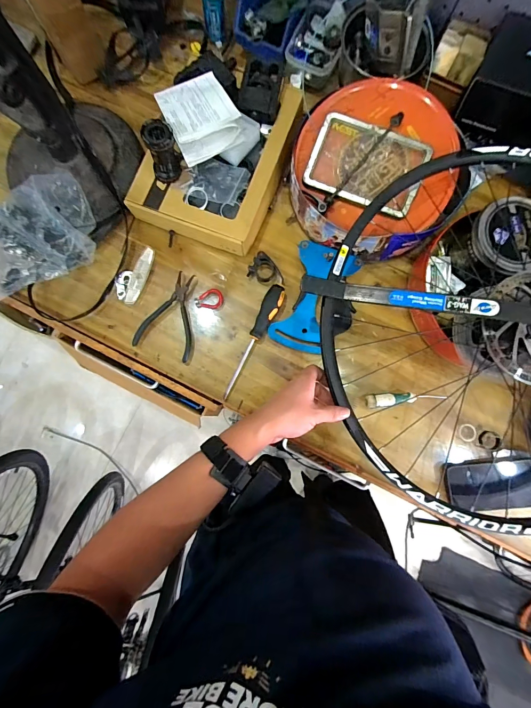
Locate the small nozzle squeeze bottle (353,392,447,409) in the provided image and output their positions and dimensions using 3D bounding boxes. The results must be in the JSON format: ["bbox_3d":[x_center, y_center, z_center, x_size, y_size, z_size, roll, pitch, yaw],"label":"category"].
[{"bbox_3d":[0.237,0.080,0.586,0.154,0.031,0.023,-5,83,-1],"label":"small nozzle squeeze bottle"}]

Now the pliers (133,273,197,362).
[{"bbox_3d":[-0.168,-0.075,0.601,0.104,0.023,0.155,17,83,1],"label":"pliers"}]

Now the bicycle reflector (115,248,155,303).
[{"bbox_3d":[-0.246,-0.149,0.613,0.050,0.026,0.109,22,83,2],"label":"bicycle reflector"}]

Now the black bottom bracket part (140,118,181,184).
[{"bbox_3d":[-0.168,-0.328,0.543,0.049,0.097,0.041,-19,84,-3],"label":"black bottom bracket part"}]

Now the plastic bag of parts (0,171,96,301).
[{"bbox_3d":[-0.417,-0.220,0.586,0.217,0.064,0.167,-21,84,-3],"label":"plastic bag of parts"}]

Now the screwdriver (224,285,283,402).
[{"bbox_3d":[-0.017,-0.021,0.588,0.032,0.033,0.216,22,83,2],"label":"screwdriver"}]

